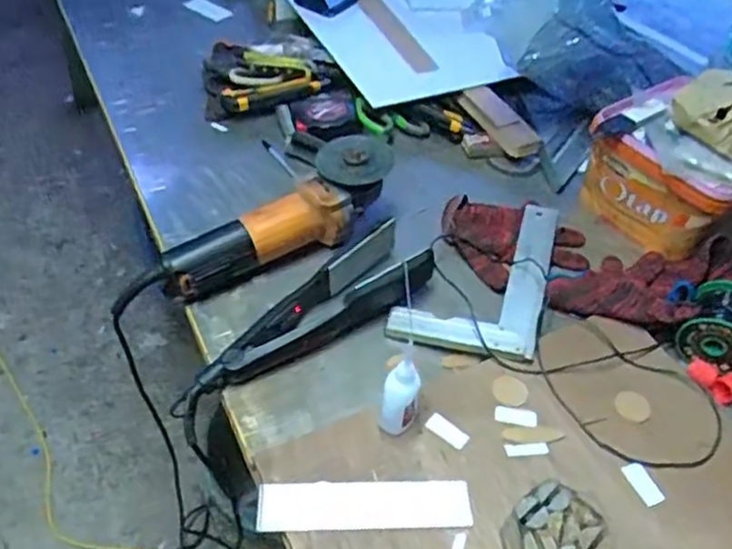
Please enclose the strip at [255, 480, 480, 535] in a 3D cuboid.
[{"bbox_3d":[-0.001,0.192,0.568,0.174,0.009,0.042,-1,47,-4],"label":"strip"}]

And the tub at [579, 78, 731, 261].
[{"bbox_3d":[0.377,-0.123,0.831,0.173,0.126,0.191,-30,55,-27],"label":"tub"}]

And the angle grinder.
[{"bbox_3d":[-0.087,-0.058,0.758,0.283,0.077,0.098,-32,56,-28],"label":"angle grinder"}]

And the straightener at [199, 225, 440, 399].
[{"bbox_3d":[-0.050,0.040,0.702,0.267,0.044,0.083,-33,57,-29],"label":"straightener"}]

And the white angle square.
[{"bbox_3d":[0.131,-0.019,0.770,0.151,0.016,0.260,14,48,10],"label":"white angle square"}]

